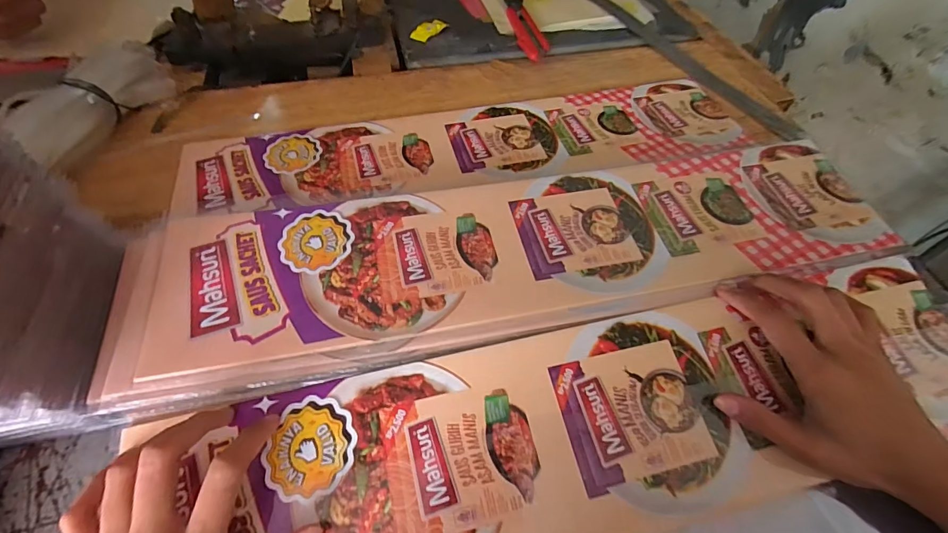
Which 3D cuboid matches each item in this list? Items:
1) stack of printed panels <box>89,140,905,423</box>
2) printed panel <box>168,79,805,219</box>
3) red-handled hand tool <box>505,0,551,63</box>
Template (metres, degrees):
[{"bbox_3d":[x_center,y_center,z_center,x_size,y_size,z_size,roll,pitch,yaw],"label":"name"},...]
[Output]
[{"bbox_3d":[0.038,-0.013,0.332,0.556,0.030,0.143,-10,56,-10],"label":"stack of printed panels"},{"bbox_3d":[0.025,-0.130,0.433,0.585,0.007,0.128,-9,55,-9],"label":"printed panel"},{"bbox_3d":[0.068,-0.323,0.563,0.038,0.018,0.160,-7,55,-8],"label":"red-handled hand tool"}]

